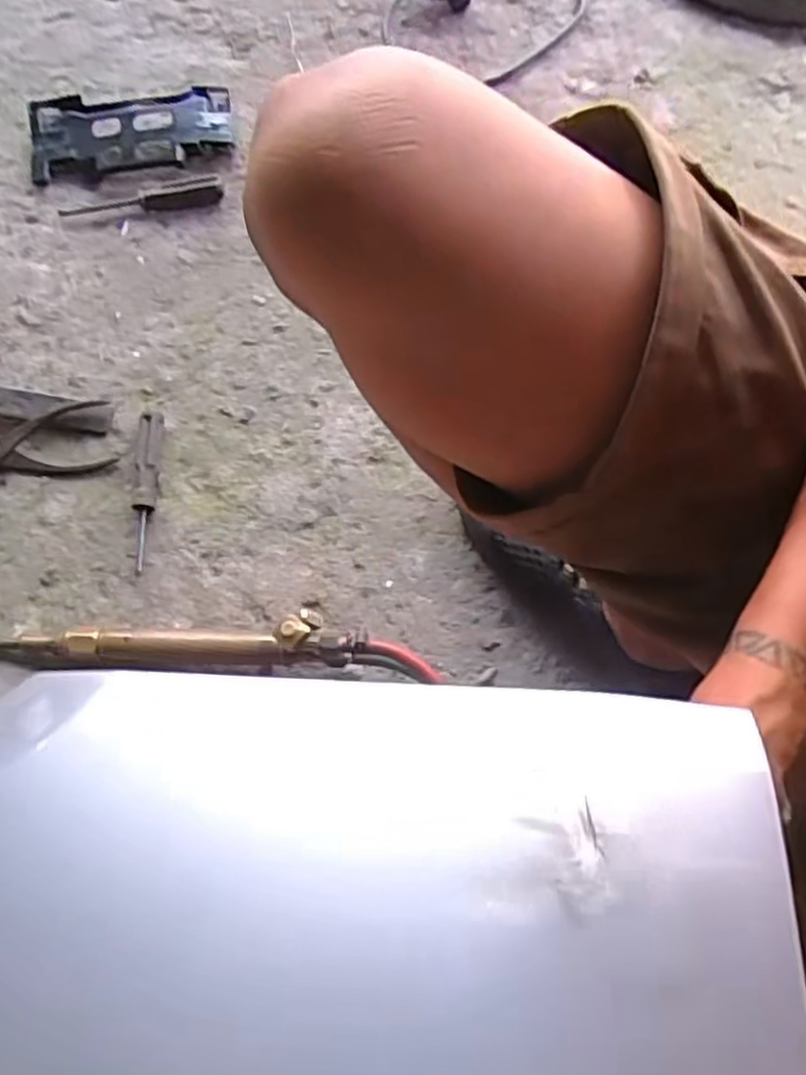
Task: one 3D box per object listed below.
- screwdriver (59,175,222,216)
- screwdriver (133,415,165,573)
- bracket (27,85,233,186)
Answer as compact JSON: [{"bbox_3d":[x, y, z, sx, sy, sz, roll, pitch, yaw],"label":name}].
[{"bbox_3d":[-0.262,-0.336,0.743,0.160,0.017,0.025,-9,71,-3],"label":"screwdriver"},{"bbox_3d":[-0.225,-0.042,0.651,0.023,0.019,0.143,-4,71,-1],"label":"screwdriver"},{"bbox_3d":[-0.282,-0.419,0.767,0.205,0.031,0.095,-6,71,-2],"label":"bracket"}]

